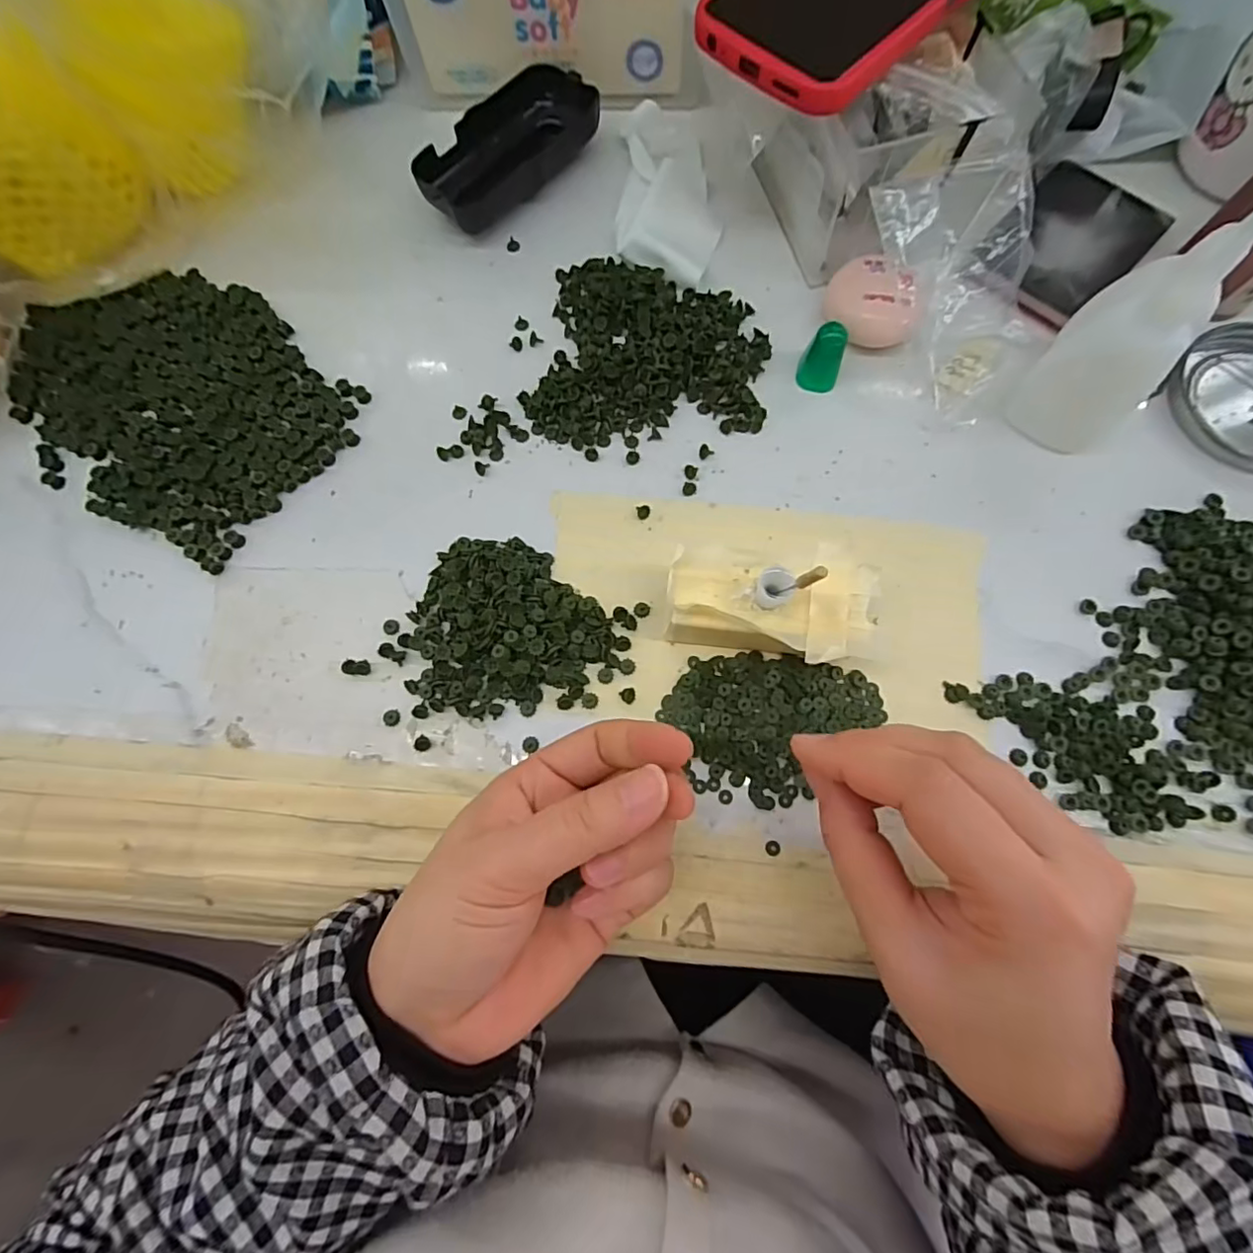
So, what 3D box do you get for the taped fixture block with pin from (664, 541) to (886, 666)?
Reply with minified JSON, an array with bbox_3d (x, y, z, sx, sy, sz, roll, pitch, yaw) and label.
[{"bbox_3d":[0.060,-0.007,0.243,0.082,0.041,0.045,2,75,2],"label":"taped fixture block with pin"}]

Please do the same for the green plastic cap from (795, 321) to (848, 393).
[{"bbox_3d":[0.097,-0.132,0.281,0.019,0.027,0.017,25,78,8],"label":"green plastic cap"}]

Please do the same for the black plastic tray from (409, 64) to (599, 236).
[{"bbox_3d":[-0.068,-0.269,0.323,0.053,0.022,0.110,41,80,11],"label":"black plastic tray"}]

